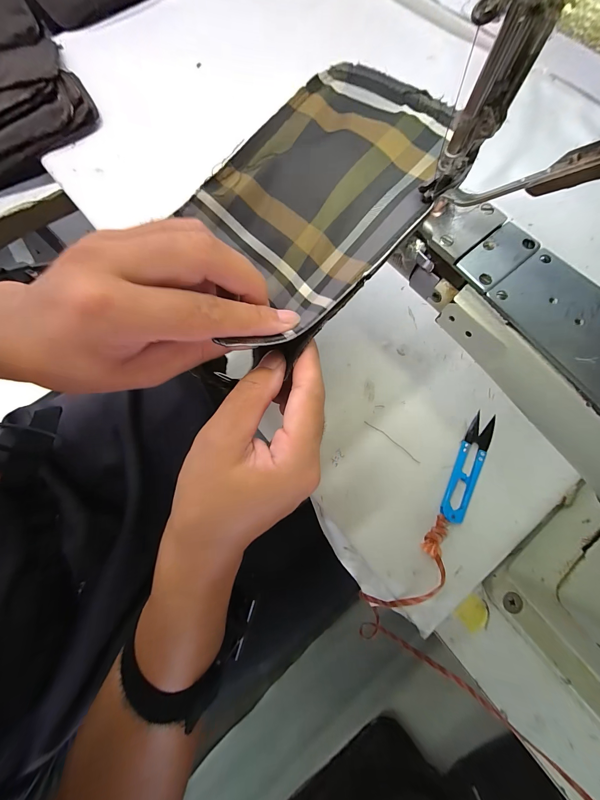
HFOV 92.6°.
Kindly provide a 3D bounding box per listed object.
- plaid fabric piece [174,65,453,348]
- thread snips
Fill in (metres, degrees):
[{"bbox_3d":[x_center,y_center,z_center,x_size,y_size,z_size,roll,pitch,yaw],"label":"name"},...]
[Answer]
[{"bbox_3d":[0.014,-0.125,0.171,0.137,0.020,0.133,-37,73,11],"label":"plaid fabric piece"},{"bbox_3d":[0.146,0.057,0.247,0.022,0.010,0.099,26,76,8],"label":"thread snips"}]

